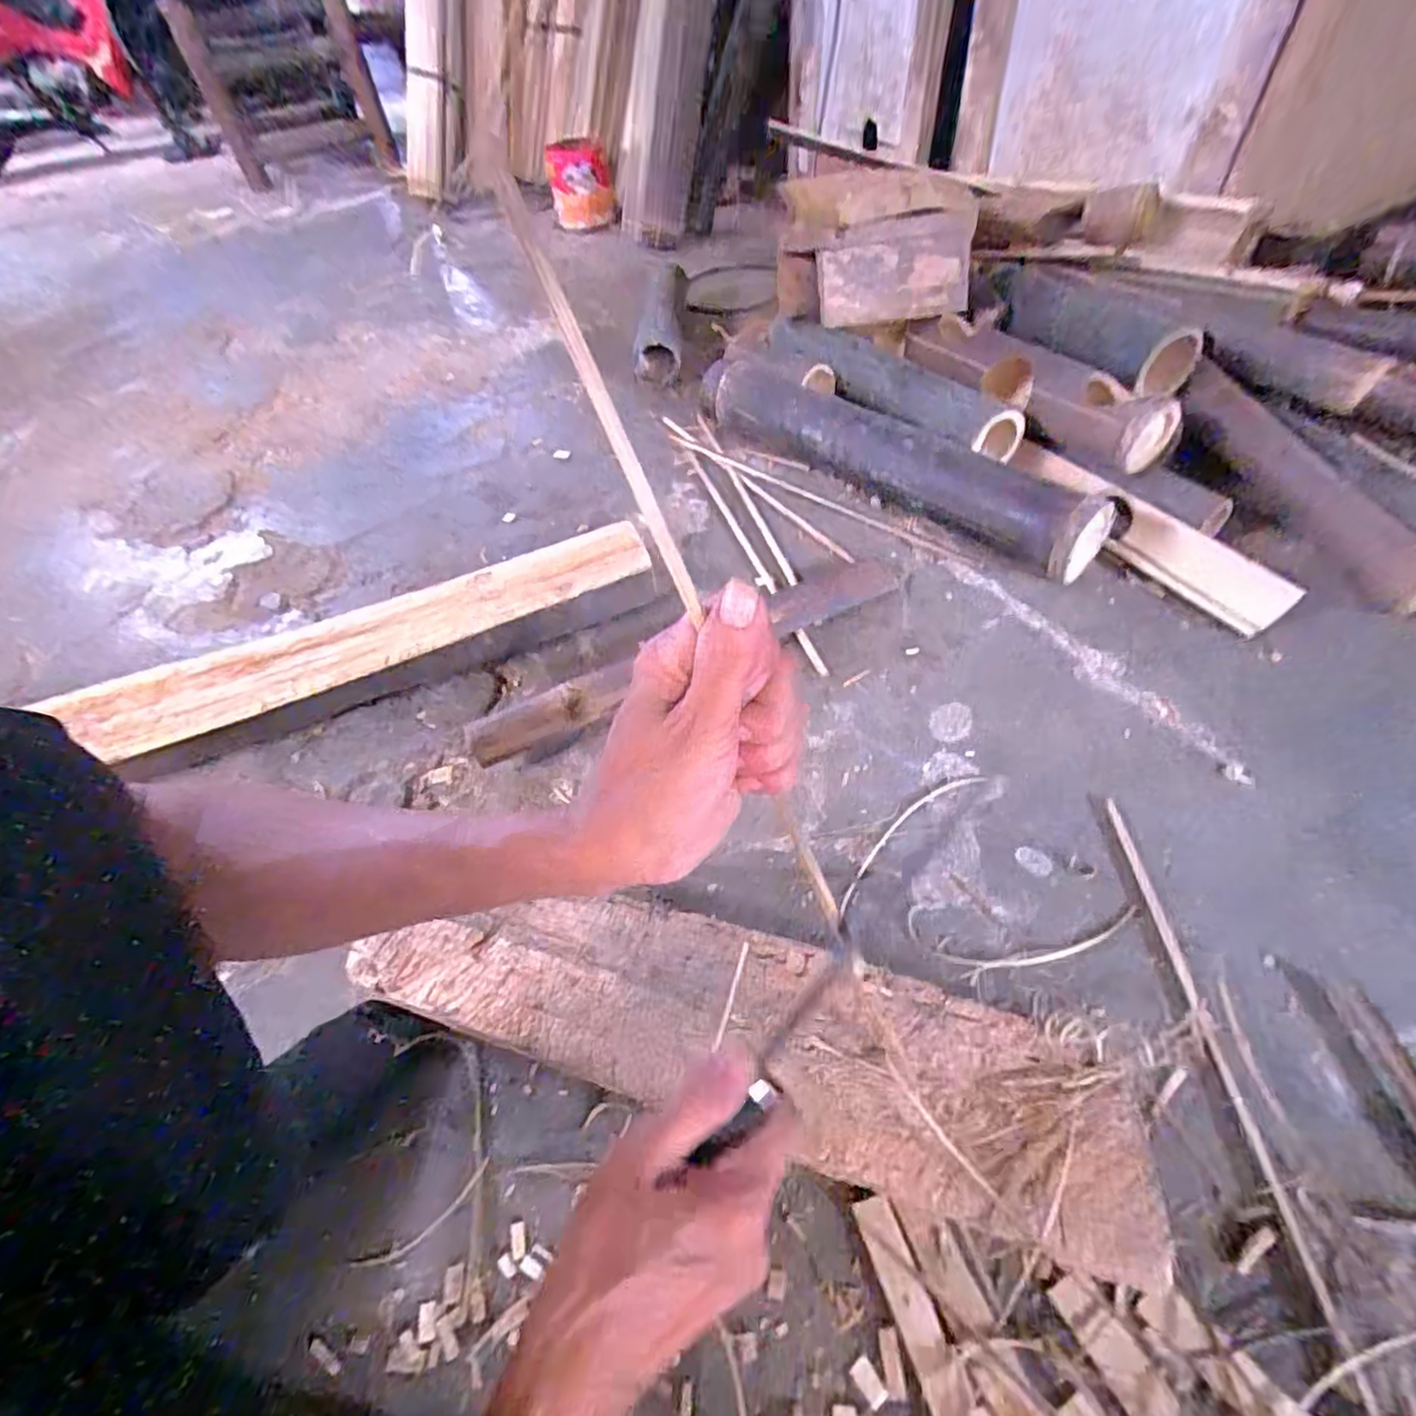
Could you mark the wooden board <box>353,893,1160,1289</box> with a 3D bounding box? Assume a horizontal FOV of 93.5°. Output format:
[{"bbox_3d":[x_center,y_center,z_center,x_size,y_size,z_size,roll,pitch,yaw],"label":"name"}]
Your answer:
[{"bbox_3d":[-0.001,0.212,0.449,0.521,0.051,0.127,10,53,14],"label":"wooden board"}]

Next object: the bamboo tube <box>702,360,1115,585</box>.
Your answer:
[{"bbox_3d":[0.218,-0.311,0.822,0.106,0.092,0.536,-37,56,-22],"label":"bamboo tube"}]

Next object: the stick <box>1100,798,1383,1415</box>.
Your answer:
[{"bbox_3d":[0.329,0.221,0.430,0.016,0.009,0.360,-3,51,4],"label":"stick"}]

